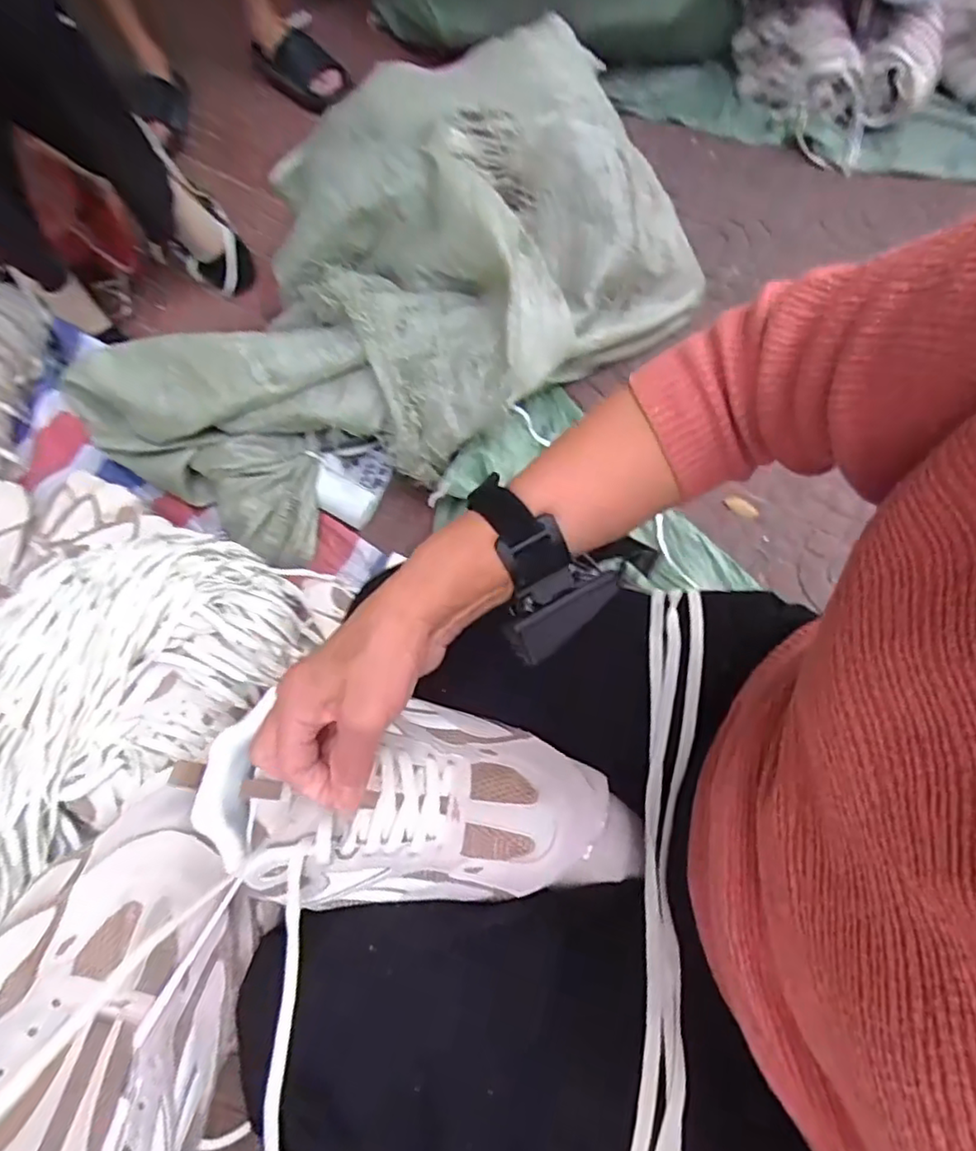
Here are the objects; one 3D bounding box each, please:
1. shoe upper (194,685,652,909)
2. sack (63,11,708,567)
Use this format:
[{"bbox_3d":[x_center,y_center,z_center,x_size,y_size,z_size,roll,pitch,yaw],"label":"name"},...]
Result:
[{"bbox_3d":[-0.038,0.141,0.417,0.281,0.067,0.123,2,63,-6],"label":"shoe upper"},{"bbox_3d":[-0.097,-0.394,0.895,0.423,0.296,0.861,40,72,20],"label":"sack"}]

